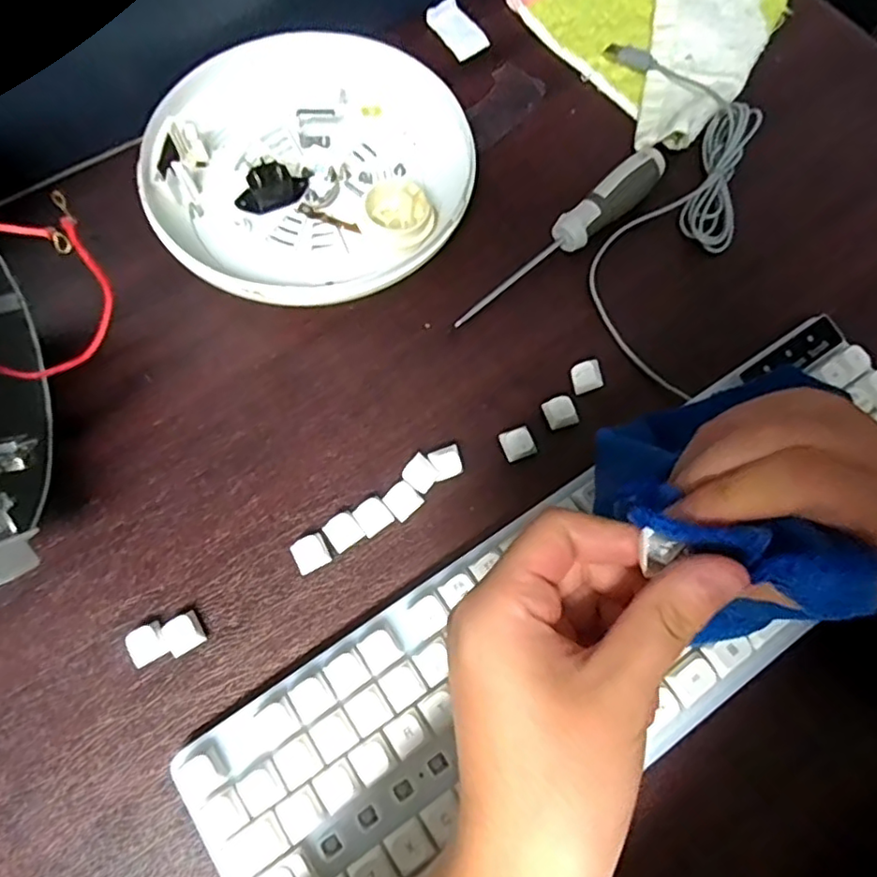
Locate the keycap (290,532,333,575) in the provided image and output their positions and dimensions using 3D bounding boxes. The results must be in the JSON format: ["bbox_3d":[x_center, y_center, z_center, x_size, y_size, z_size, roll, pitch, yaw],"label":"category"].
[{"bbox_3d":[-0.068,0.062,0.330,0.018,0.008,0.017,-28,74,-10],"label":"keycap"}]

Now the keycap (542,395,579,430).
[{"bbox_3d":[0.071,-0.015,0.360,0.017,0.011,0.018,-14,72,-6],"label":"keycap"}]

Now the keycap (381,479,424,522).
[{"bbox_3d":[-0.020,0.034,0.341,0.018,0.006,0.018,-42,77,-14],"label":"keycap"}]

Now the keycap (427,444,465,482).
[{"bbox_3d":[0.005,0.014,0.346,0.017,0.011,0.016,-20,72,-8],"label":"keycap"}]

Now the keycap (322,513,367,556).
[{"bbox_3d":[-0.051,0.050,0.334,0.018,0.007,0.018,-36,75,-12],"label":"keycap"}]

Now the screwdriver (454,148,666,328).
[{"bbox_3d":[0.079,-0.127,0.393,0.170,0.028,0.023,-39,76,-13],"label":"screwdriver"}]

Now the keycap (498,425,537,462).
[{"bbox_3d":[0.045,0.003,0.353,0.018,0.008,0.017,-19,72,-7],"label":"keycap"}]

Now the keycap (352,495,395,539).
[{"bbox_3d":[-0.036,0.042,0.337,0.018,0.008,0.018,-37,75,-13],"label":"keycap"}]

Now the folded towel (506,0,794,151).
[{"bbox_3d":[0.185,-0.334,0.472,0.227,0.027,0.183,-40,76,-13],"label":"folded towel"}]

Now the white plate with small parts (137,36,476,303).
[{"bbox_3d":[-0.076,-0.181,0.403,0.215,0.034,0.192,-32,74,-11],"label":"white plate with small parts"}]

